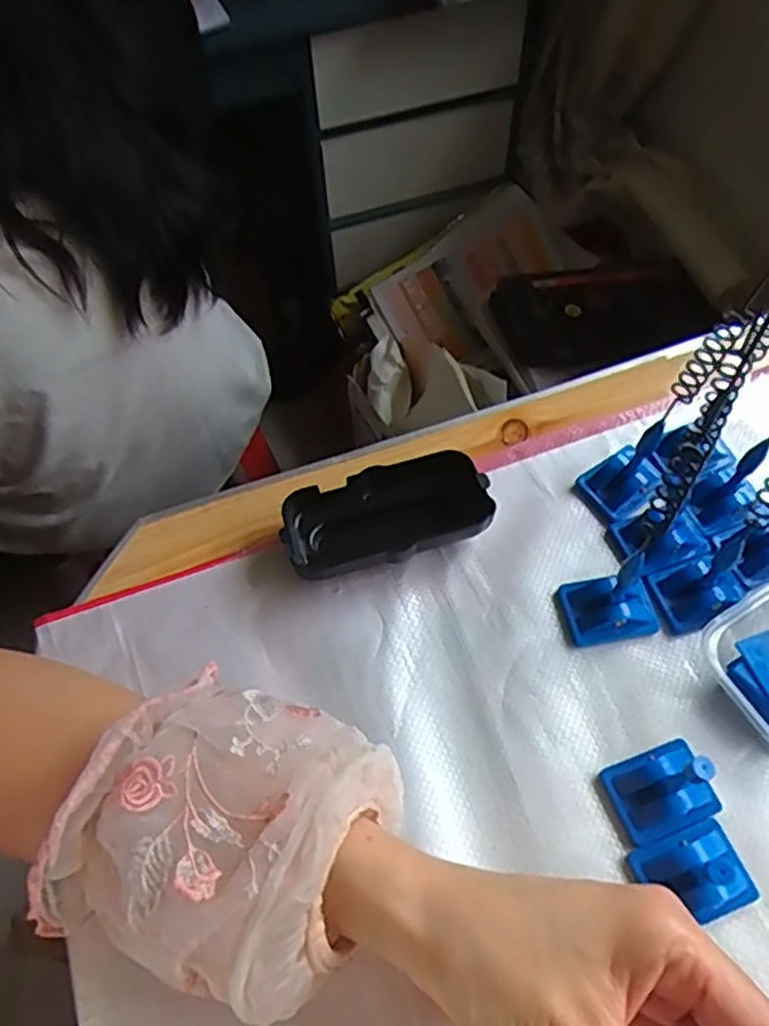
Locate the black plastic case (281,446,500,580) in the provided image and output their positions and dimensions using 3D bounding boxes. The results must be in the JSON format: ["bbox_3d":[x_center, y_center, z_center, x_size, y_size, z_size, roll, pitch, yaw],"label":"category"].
[{"bbox_3d":[0.001,0.003,0.389,0.108,0.027,0.055,-16,59,-8],"label":"black plastic case"}]

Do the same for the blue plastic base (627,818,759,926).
[{"bbox_3d":[0.131,0.152,0.299,0.045,0.019,0.034,-17,59,-9],"label":"blue plastic base"}]

